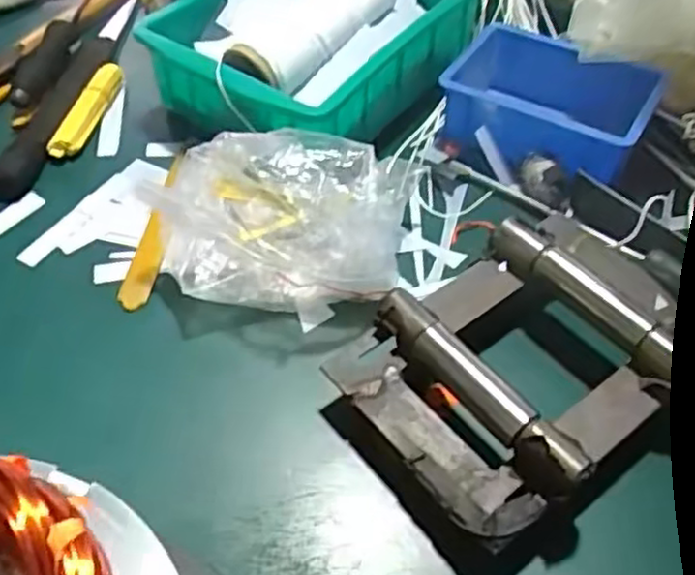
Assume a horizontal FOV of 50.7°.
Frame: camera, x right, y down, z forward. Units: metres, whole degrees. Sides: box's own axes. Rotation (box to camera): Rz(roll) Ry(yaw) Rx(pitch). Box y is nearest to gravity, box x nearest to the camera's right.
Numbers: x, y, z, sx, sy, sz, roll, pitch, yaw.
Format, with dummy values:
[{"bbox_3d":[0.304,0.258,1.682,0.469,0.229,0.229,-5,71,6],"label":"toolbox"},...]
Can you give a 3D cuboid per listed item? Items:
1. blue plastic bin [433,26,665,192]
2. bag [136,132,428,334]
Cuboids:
[{"bbox_3d":[0.146,-0.133,0.547,0.146,0.056,0.105,24,55,19],"label":"blue plastic bin"},{"bbox_3d":[-0.037,-0.043,0.457,0.170,0.083,0.100,-4,50,-2],"label":"bag"}]

